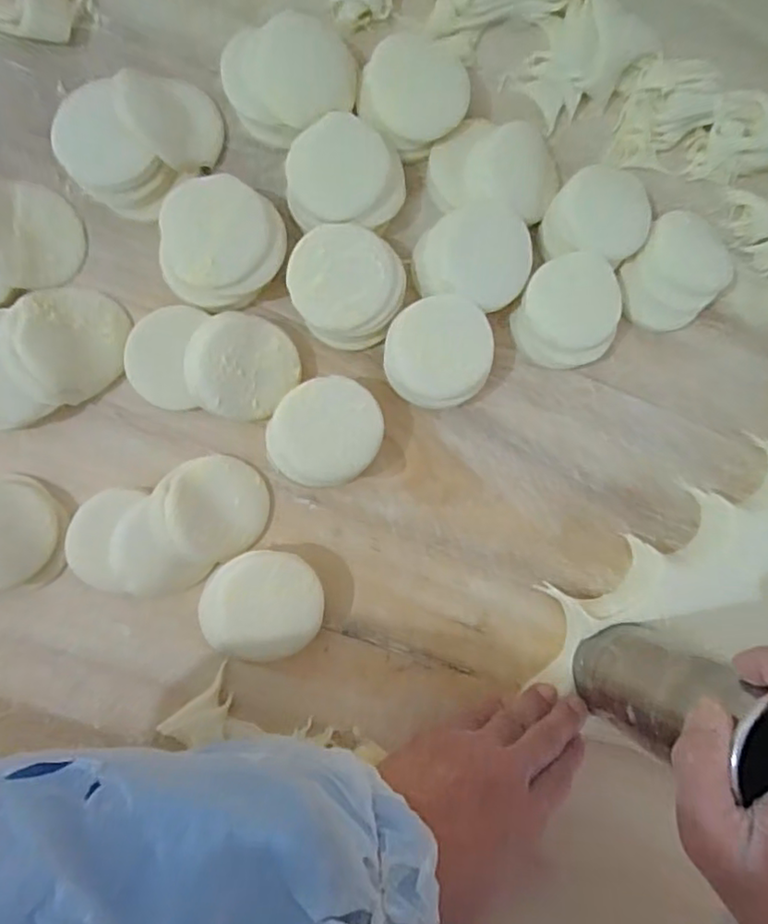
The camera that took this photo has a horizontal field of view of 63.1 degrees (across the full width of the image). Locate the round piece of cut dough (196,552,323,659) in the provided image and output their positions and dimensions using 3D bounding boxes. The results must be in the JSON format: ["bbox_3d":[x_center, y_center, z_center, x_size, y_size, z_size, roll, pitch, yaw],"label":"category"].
[{"bbox_3d":[-0.071,0.081,0.363,0.067,0.032,0.061,0,90,-9],"label":"round piece of cut dough"}]

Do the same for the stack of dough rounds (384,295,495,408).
[{"bbox_3d":[0.032,-0.065,0.375,0.060,0.034,0.063,-7,91,-9],"label":"stack of dough rounds"}]

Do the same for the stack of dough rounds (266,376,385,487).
[{"bbox_3d":[-0.035,-0.017,0.367,0.064,0.032,0.059,-35,96,-7],"label":"stack of dough rounds"}]

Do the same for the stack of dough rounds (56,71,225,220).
[{"bbox_3d":[-0.133,-0.179,0.340,0.063,0.030,0.083,39,84,-8],"label":"stack of dough rounds"}]

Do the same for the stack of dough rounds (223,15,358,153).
[{"bbox_3d":[-0.055,-0.220,0.359,0.067,0.021,0.057,-30,95,-8],"label":"stack of dough rounds"}]

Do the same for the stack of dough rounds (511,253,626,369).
[{"bbox_3d":[0.114,-0.093,0.393,0.061,0.028,0.066,0,90,-9],"label":"stack of dough rounds"}]

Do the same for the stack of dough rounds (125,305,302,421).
[{"bbox_3d":[-0.097,-0.056,0.357,0.092,0.030,0.057,9,89,-9],"label":"stack of dough rounds"}]

